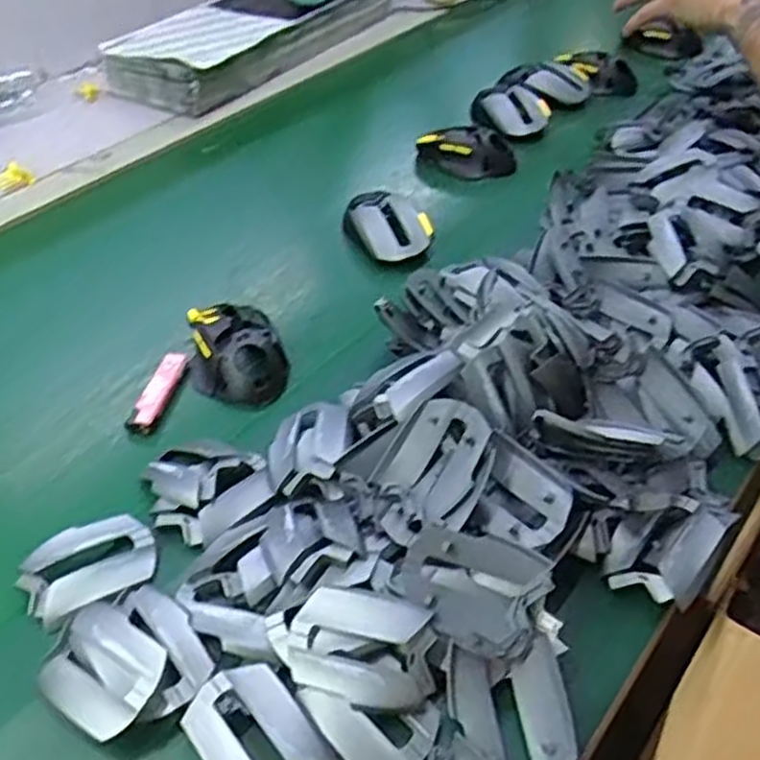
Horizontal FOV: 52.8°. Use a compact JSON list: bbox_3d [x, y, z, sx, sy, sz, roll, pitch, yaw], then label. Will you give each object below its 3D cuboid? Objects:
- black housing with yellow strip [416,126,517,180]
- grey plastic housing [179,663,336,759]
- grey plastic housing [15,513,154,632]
[{"bbox_3d":[0.099,-0.260,0.876,0.111,0.054,0.050,10,45,9],"label":"black housing with yellow strip"},{"bbox_3d":[-0.066,0.193,0.403,0.057,0.025,0.077,-30,52,-28],"label":"grey plastic housing"},{"bbox_3d":[-0.179,0.115,0.473,0.078,0.012,0.056,-21,48,-21],"label":"grey plastic housing"}]

